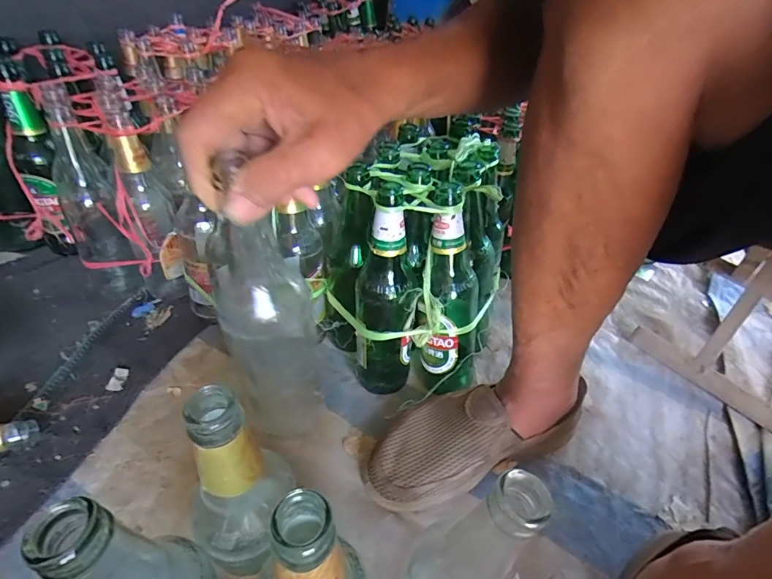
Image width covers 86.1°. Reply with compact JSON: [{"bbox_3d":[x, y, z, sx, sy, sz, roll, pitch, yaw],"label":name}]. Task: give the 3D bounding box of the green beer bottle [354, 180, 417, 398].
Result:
[{"bbox_3d":[0.001,0.015,0.463,0.069,0.245,0.068,-1,42,-10],"label":"green beer bottle"}]

